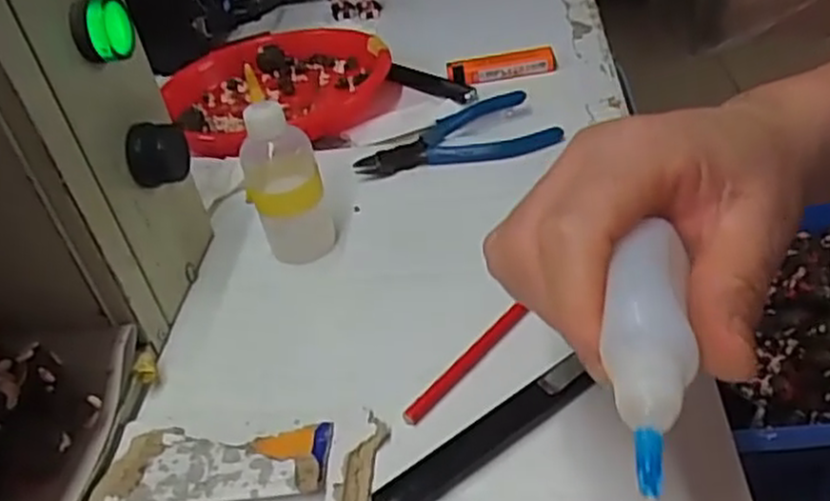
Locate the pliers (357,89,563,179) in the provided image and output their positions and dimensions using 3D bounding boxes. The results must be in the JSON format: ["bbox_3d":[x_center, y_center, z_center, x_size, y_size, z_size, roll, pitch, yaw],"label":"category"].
[{"bbox_3d":[0.026,-0.077,0.499,0.127,0.015,0.071,-8,38,1],"label":"pliers"}]

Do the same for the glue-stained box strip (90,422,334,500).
[{"bbox_3d":[-0.082,0.086,0.310,0.094,0.011,0.039,-4,38,5],"label":"glue-stained box strip"}]

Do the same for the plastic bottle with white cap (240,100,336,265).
[{"bbox_3d":[-0.070,-0.037,0.408,0.039,0.090,0.032,-14,38,-8],"label":"plastic bottle with white cap"}]

